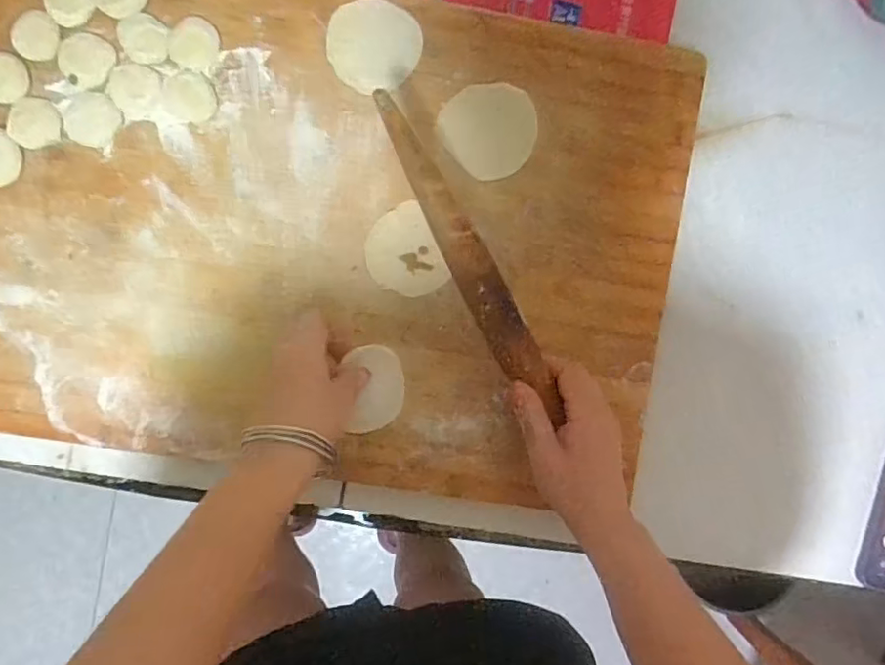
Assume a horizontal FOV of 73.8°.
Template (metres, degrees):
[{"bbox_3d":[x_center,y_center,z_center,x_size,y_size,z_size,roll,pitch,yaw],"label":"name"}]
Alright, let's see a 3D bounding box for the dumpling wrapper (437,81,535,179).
[{"bbox_3d":[0.037,-0.153,0.442,0.068,0.004,0.069,-2,101,-10],"label":"dumpling wrapper"}]

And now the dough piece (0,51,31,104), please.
[{"bbox_3d":[-0.308,-0.178,0.411,0.035,0.005,0.033,0,91,-4],"label":"dough piece"}]

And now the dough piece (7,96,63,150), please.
[{"bbox_3d":[-0.288,-0.148,0.416,0.034,0.006,0.034,0,91,-4],"label":"dough piece"}]

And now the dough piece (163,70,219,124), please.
[{"bbox_3d":[-0.182,-0.169,0.422,0.034,0.014,0.037,0,91,-4],"label":"dough piece"}]

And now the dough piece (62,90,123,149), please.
[{"bbox_3d":[-0.250,-0.152,0.420,0.037,0.005,0.037,0,91,-4],"label":"dough piece"}]

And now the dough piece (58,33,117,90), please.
[{"bbox_3d":[-0.252,-0.193,0.416,0.037,0.004,0.036,0,91,-4],"label":"dough piece"}]

